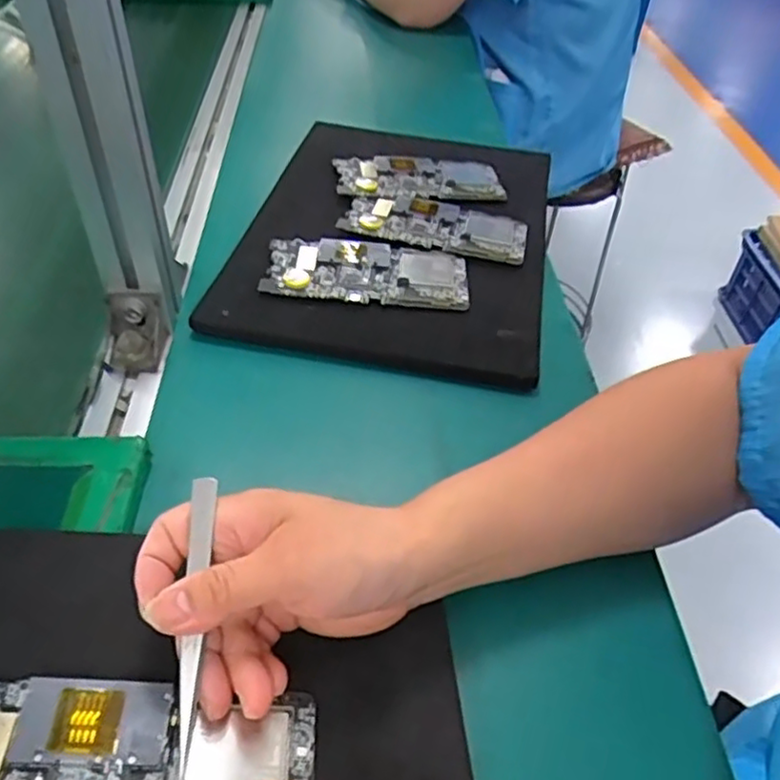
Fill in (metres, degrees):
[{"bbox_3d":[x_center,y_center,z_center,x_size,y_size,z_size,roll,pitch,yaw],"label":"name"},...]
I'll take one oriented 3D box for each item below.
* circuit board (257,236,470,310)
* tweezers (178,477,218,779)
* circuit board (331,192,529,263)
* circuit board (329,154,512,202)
[{"bbox_3d":[-0.017,-0.092,0.529,0.154,0.012,0.068,3,45,0],"label":"circuit board"},{"bbox_3d":[-0.082,0.096,0.284,0.010,0.007,0.119,1,73,-4],"label":"tweezers"},{"bbox_3d":[0.040,-0.142,0.585,0.153,0.010,0.073,11,46,7],"label":"circuit board"},{"bbox_3d":[0.028,-0.199,0.635,0.153,0.009,0.066,2,45,-1],"label":"circuit board"}]

